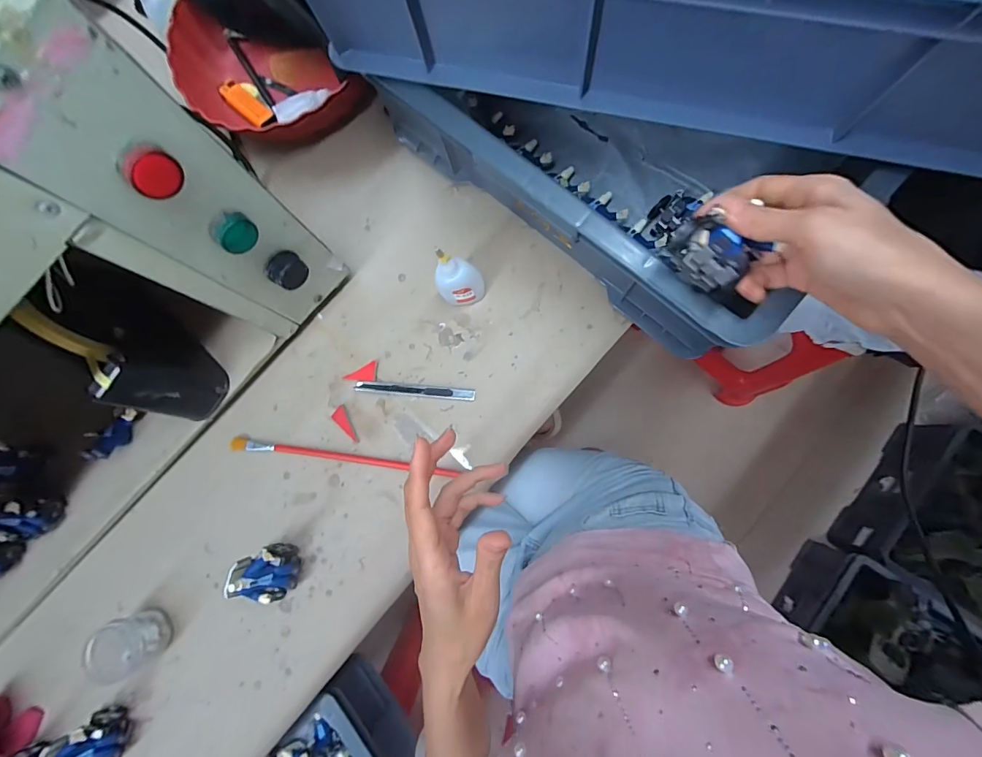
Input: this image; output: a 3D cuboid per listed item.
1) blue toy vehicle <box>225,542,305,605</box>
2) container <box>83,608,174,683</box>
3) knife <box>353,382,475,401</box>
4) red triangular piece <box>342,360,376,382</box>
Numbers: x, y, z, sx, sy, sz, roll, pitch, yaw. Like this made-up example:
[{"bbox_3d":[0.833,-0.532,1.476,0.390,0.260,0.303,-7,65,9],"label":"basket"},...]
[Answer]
[{"bbox_3d":[-0.217,0.191,0.411,0.050,0.059,0.050,-32,81,2],"label":"blue toy vehicle"},{"bbox_3d":[-0.363,0.266,0.428,0.053,0.040,0.053,-1,84,6],"label":"container"},{"bbox_3d":[-0.079,0.013,0.437,0.125,0.006,0.011,4,84,7],"label":"knife"},{"bbox_3d":[-0.137,-0.004,0.445,0.039,0.005,0.020,-17,82,17],"label":"red triangular piece"}]

